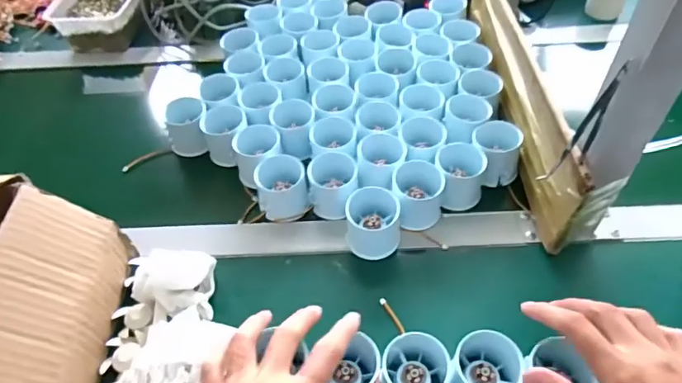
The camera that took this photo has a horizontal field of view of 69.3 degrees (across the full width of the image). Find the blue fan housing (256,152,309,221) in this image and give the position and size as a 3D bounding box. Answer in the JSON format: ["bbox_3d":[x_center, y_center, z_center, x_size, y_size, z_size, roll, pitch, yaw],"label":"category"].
[{"bbox_3d":[-0.064,-0.005,0.533,0.053,0.048,0.052,-14,50,-9],"label":"blue fan housing"}]

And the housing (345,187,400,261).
[{"bbox_3d":[0.032,0.030,0.489,0.055,0.047,0.056,1,50,4],"label":"housing"}]

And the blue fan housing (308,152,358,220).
[{"bbox_3d":[-0.008,-0.006,0.526,0.050,0.046,0.051,-5,50,-1],"label":"blue fan housing"}]

